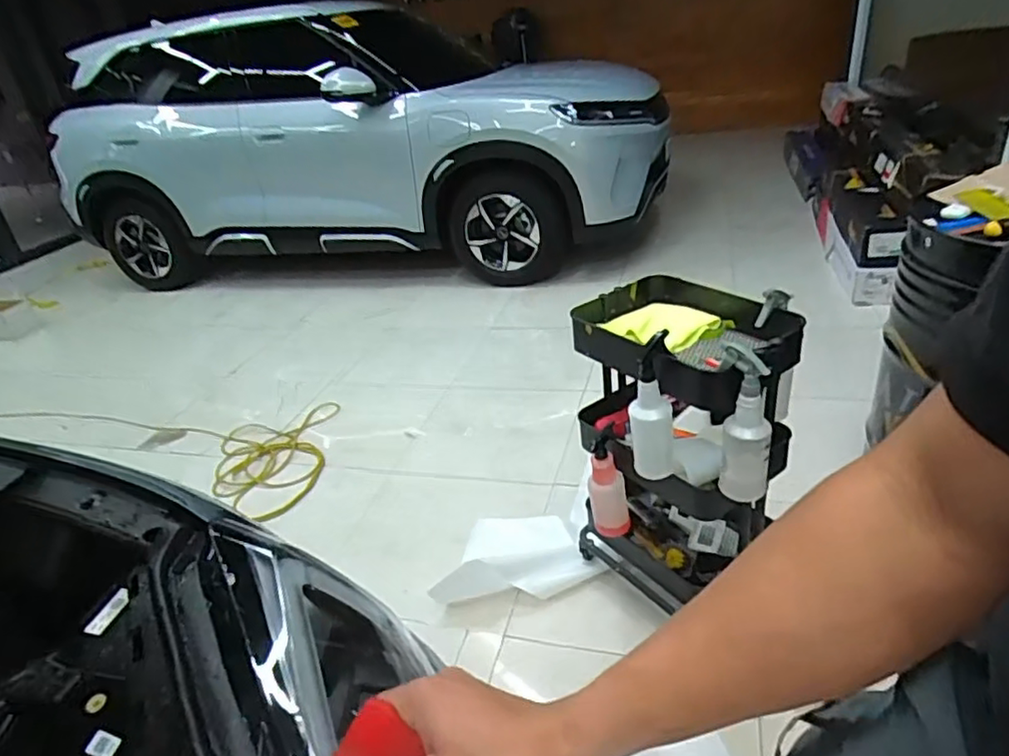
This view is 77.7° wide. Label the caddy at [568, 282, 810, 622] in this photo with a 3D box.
[{"bbox_3d":[0.402,0.174,1.479,0.462,0.717,0.398,13,36,31],"label":"caddy"}]

